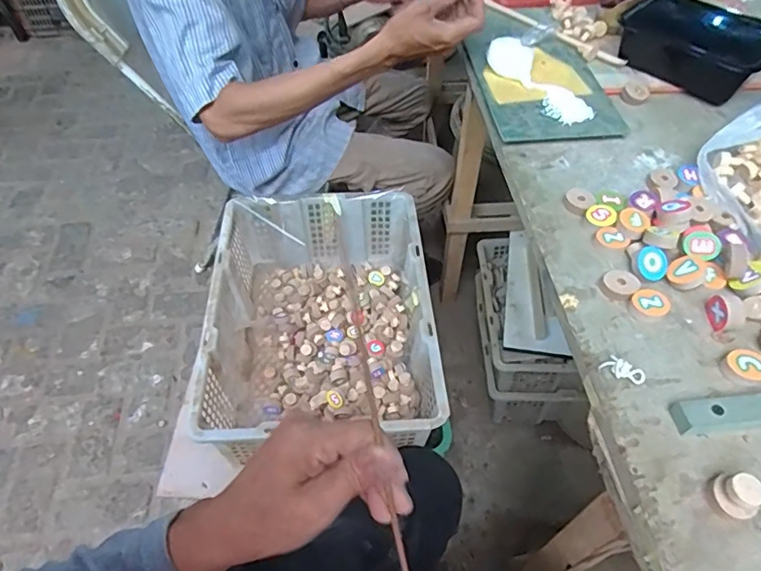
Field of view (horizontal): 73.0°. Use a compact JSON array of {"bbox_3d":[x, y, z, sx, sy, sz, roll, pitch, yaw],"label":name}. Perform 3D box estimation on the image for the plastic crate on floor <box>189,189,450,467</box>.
[{"bbox_3d":[-0.097,0.061,0.875,0.342,0.164,0.469,-3,52,-3],"label":"plastic crate on floor"}]

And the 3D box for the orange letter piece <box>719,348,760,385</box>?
[{"bbox_3d":[0.281,0.063,0.396,0.030,0.013,0.026,-15,53,-12],"label":"orange letter piece"}]

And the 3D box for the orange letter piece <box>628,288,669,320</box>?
[{"bbox_3d":[0.226,0.017,0.433,0.025,0.014,0.027,0,52,0],"label":"orange letter piece"}]

